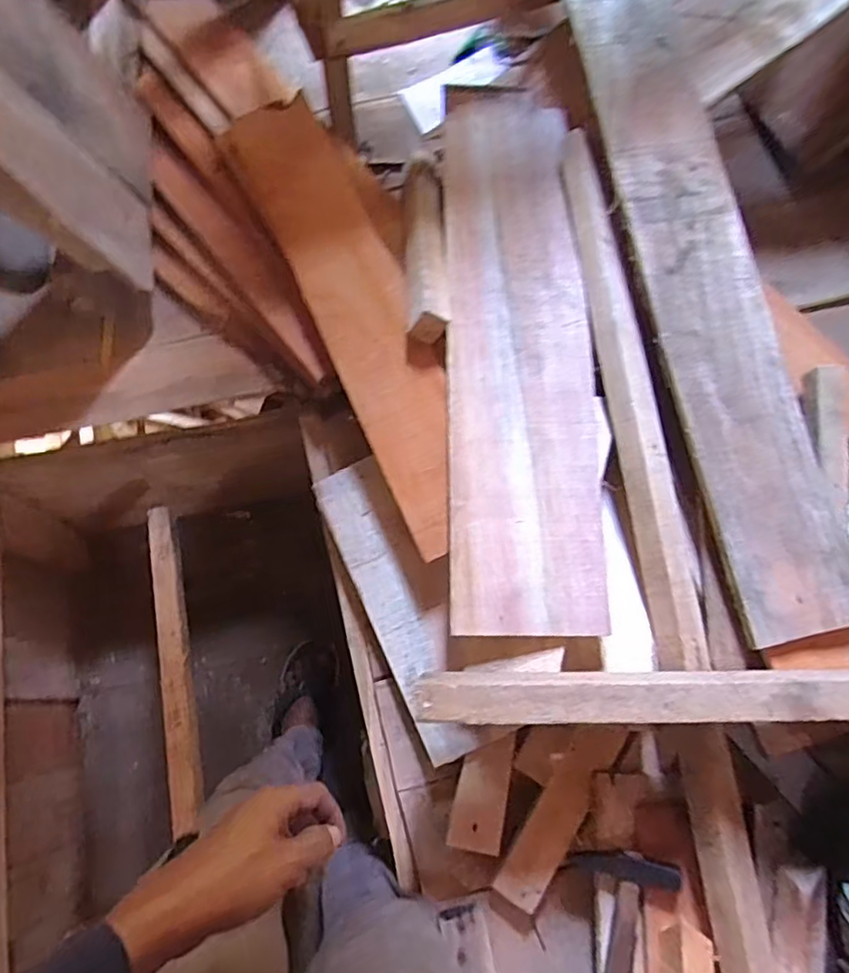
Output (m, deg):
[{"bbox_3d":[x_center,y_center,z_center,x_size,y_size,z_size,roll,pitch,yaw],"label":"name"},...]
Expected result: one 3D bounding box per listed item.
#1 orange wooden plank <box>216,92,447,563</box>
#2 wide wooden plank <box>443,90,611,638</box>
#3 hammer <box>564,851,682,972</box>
[{"bbox_3d":[-0.082,-0.243,0.802,0.140,0.036,0.659,-25,79,-5],"label":"orange wooden plank"},{"bbox_3d":[0.121,-0.196,0.766,0.178,0.016,0.734,-1,78,0],"label":"wide wooden plank"},{"bbox_3d":[0.186,0.558,0.659,0.097,0.053,0.315,17,78,4],"label":"hammer"}]

